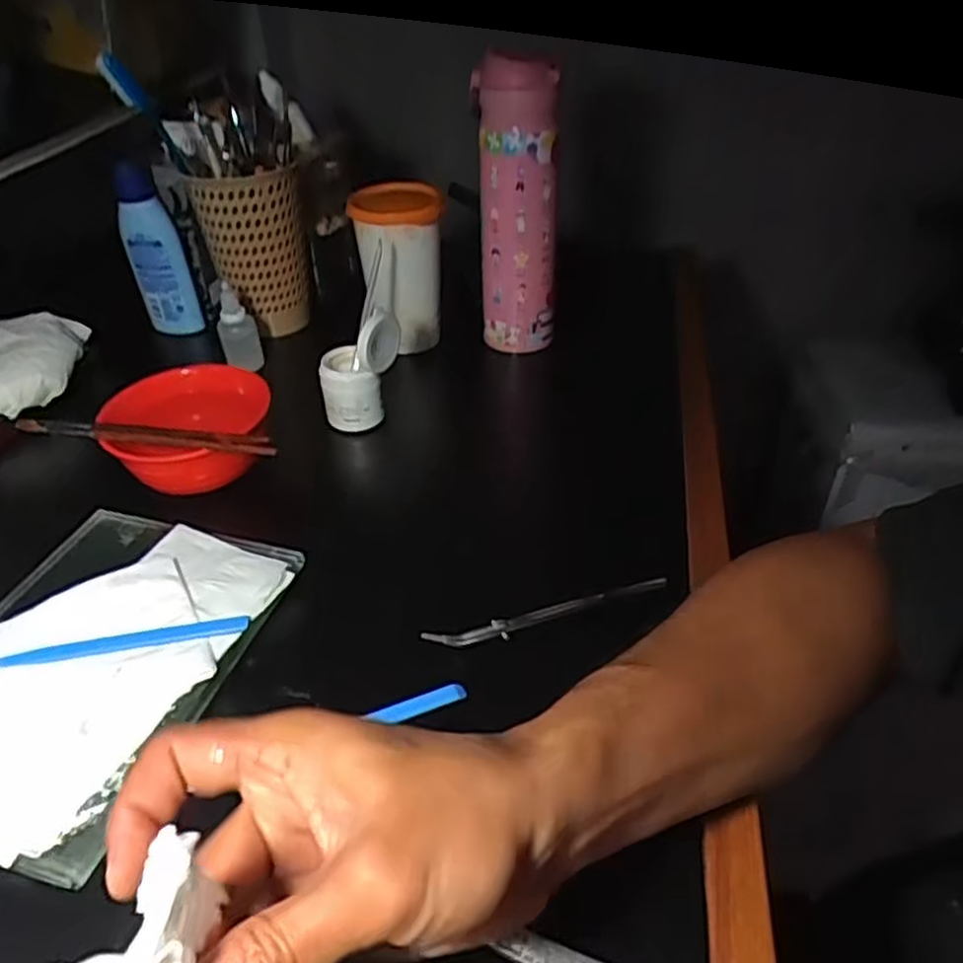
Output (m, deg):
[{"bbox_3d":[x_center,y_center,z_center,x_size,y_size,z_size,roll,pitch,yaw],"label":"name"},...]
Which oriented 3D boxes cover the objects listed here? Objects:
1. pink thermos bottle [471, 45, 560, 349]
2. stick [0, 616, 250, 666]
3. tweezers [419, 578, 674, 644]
[{"bbox_3d":[0.028,-0.206,0.584,0.065,0.232,0.056,4,38,6],"label":"pink thermos bottle"},{"bbox_3d":[-0.192,0.085,0.393,0.134,0.004,0.012,-9,39,-10],"label":"stick"},{"bbox_3d":[0.040,0.071,0.415,0.143,0.007,0.016,-12,39,-14],"label":"tweezers"}]

